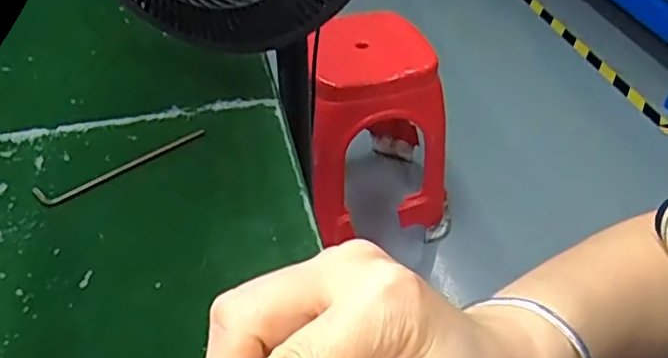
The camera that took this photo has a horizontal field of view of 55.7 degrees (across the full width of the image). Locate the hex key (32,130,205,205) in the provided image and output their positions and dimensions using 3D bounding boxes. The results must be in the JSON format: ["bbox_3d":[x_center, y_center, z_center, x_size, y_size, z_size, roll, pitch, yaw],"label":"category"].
[{"bbox_3d":[-0.178,-0.014,0.538,0.146,0.004,0.024,-28,48,-29],"label":"hex key"}]

